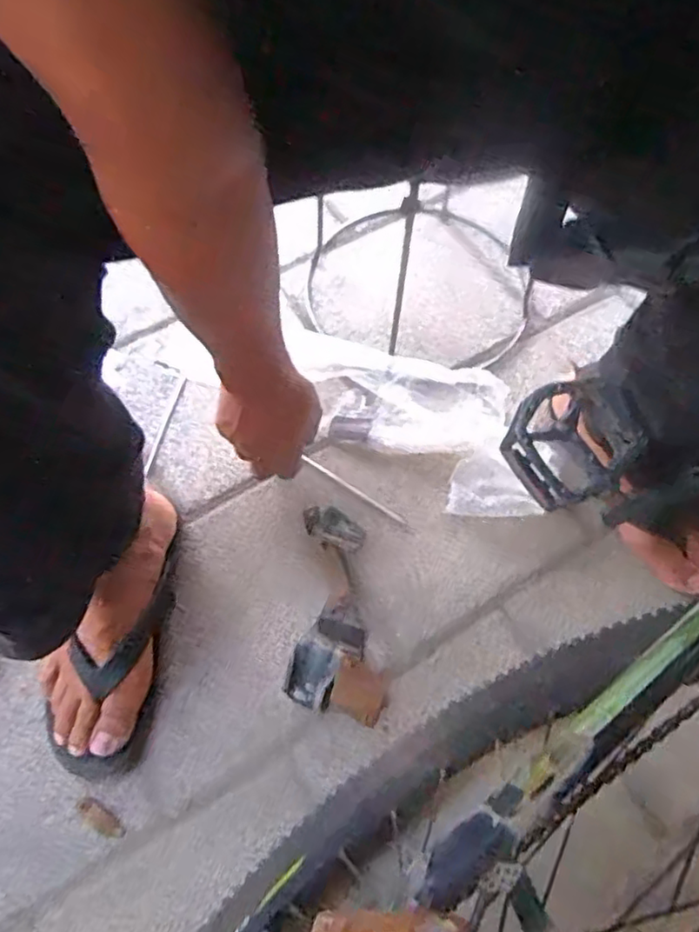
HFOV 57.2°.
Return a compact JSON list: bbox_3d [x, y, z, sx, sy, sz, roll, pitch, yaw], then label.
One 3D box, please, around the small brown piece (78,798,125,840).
[{"bbox_3d":[-0.219,0.310,0.563,0.048,0.004,0.017,30,67,14],"label":"small brown piece"}]

